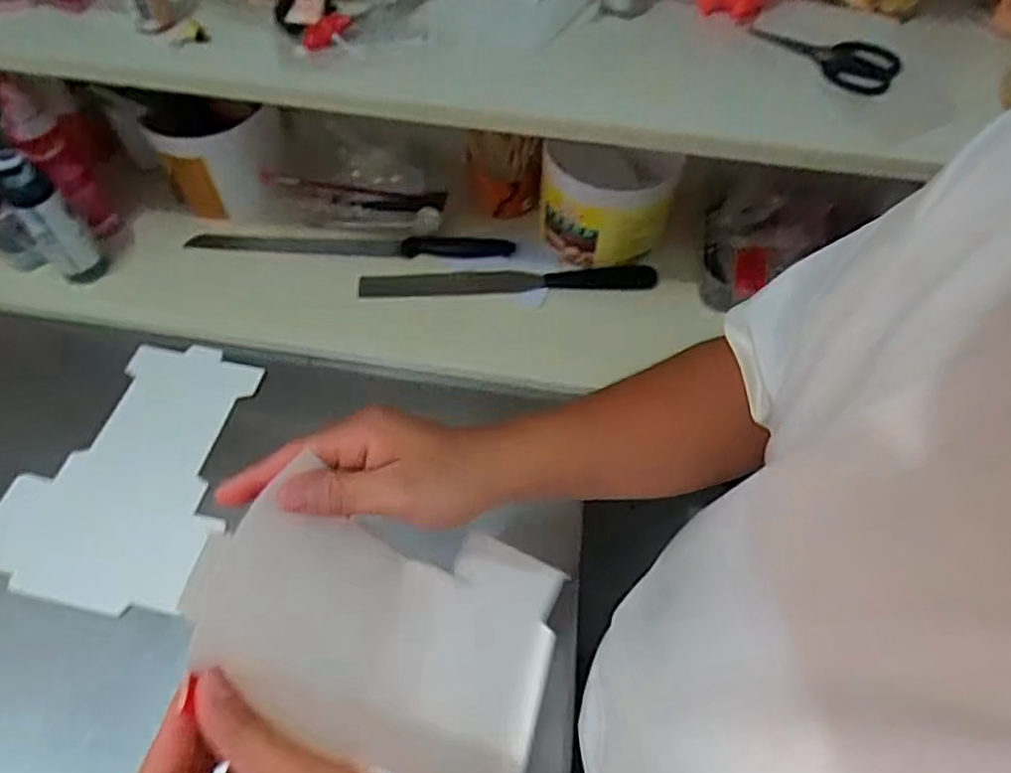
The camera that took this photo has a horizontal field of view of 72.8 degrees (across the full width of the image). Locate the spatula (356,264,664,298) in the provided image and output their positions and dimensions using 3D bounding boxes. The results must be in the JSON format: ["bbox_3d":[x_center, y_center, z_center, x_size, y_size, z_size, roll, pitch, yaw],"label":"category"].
[{"bbox_3d":[0.004,-0.116,0.750,0.317,0.011,0.033,-2,57,-3],"label":"spatula"}]

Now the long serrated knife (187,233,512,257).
[{"bbox_3d":[-0.177,-0.161,0.795,0.368,0.018,0.030,0,57,-1],"label":"long serrated knife"}]

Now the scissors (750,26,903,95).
[{"bbox_3d":[0.252,-0.266,0.549,0.116,0.018,0.048,24,60,14],"label":"scissors"}]

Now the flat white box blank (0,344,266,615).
[{"bbox_3d":[-0.349,0.073,0.650,0.186,0.011,0.257,11,58,3],"label":"flat white box blank"}]

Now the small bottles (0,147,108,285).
[{"bbox_3d":[-0.447,-0.162,0.676,0.041,0.164,0.032,-35,65,-22],"label":"small bottles"}]

